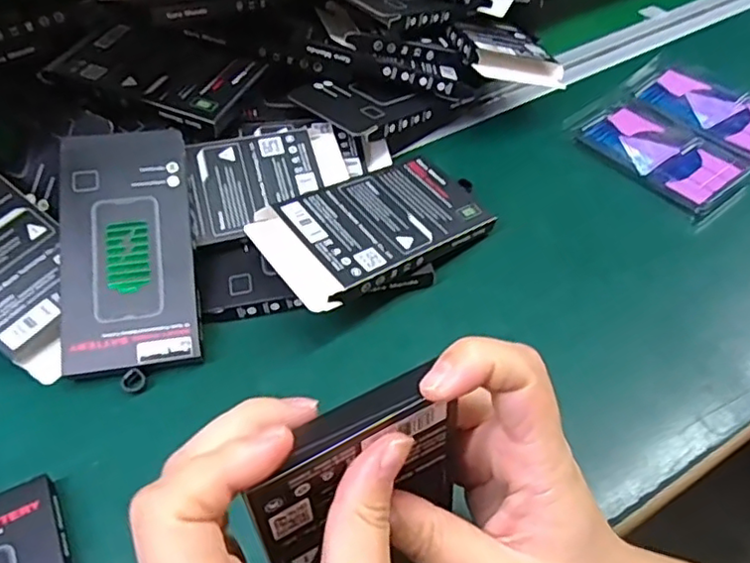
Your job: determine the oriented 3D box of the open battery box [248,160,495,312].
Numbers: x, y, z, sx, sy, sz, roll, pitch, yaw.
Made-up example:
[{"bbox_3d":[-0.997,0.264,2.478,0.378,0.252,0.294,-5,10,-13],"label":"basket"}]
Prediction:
[{"bbox_3d":[0.004,-0.038,0.401,0.158,0.012,0.078,-26,61,-33],"label":"open battery box"}]

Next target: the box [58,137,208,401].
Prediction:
[{"bbox_3d":[-0.150,-0.018,0.379,0.076,0.008,0.157,-8,73,-9],"label":"box"}]

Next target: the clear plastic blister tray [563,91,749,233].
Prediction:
[{"bbox_3d":[0.216,-0.100,0.479,0.077,0.013,0.131,-34,57,-23],"label":"clear plastic blister tray"}]

